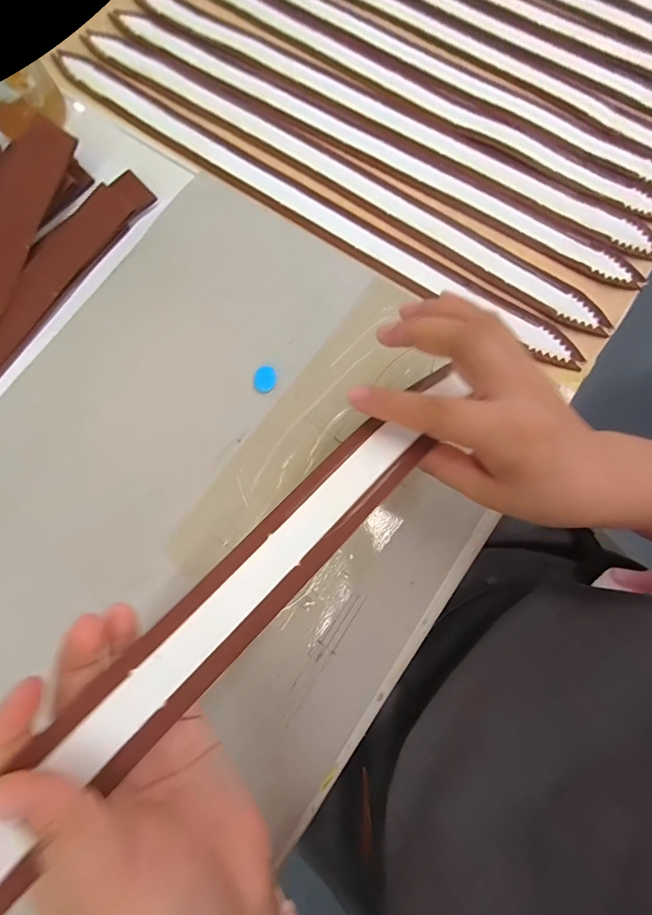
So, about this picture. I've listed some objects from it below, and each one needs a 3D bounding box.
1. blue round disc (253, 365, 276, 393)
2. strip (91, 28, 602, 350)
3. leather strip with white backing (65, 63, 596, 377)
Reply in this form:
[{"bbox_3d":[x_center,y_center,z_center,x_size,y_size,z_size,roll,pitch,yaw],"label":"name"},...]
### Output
[{"bbox_3d":[-0.049,-0.063,0.342,0.018,0.005,0.024,5,76,2],"label":"blue round disc"},{"bbox_3d":[0.002,-0.263,0.390,0.547,0.006,0.046,35,79,9],"label":"strip"},{"bbox_3d":[-0.022,-0.231,0.382,0.543,0.006,0.037,34,79,9],"label":"leather strip with white backing"}]

